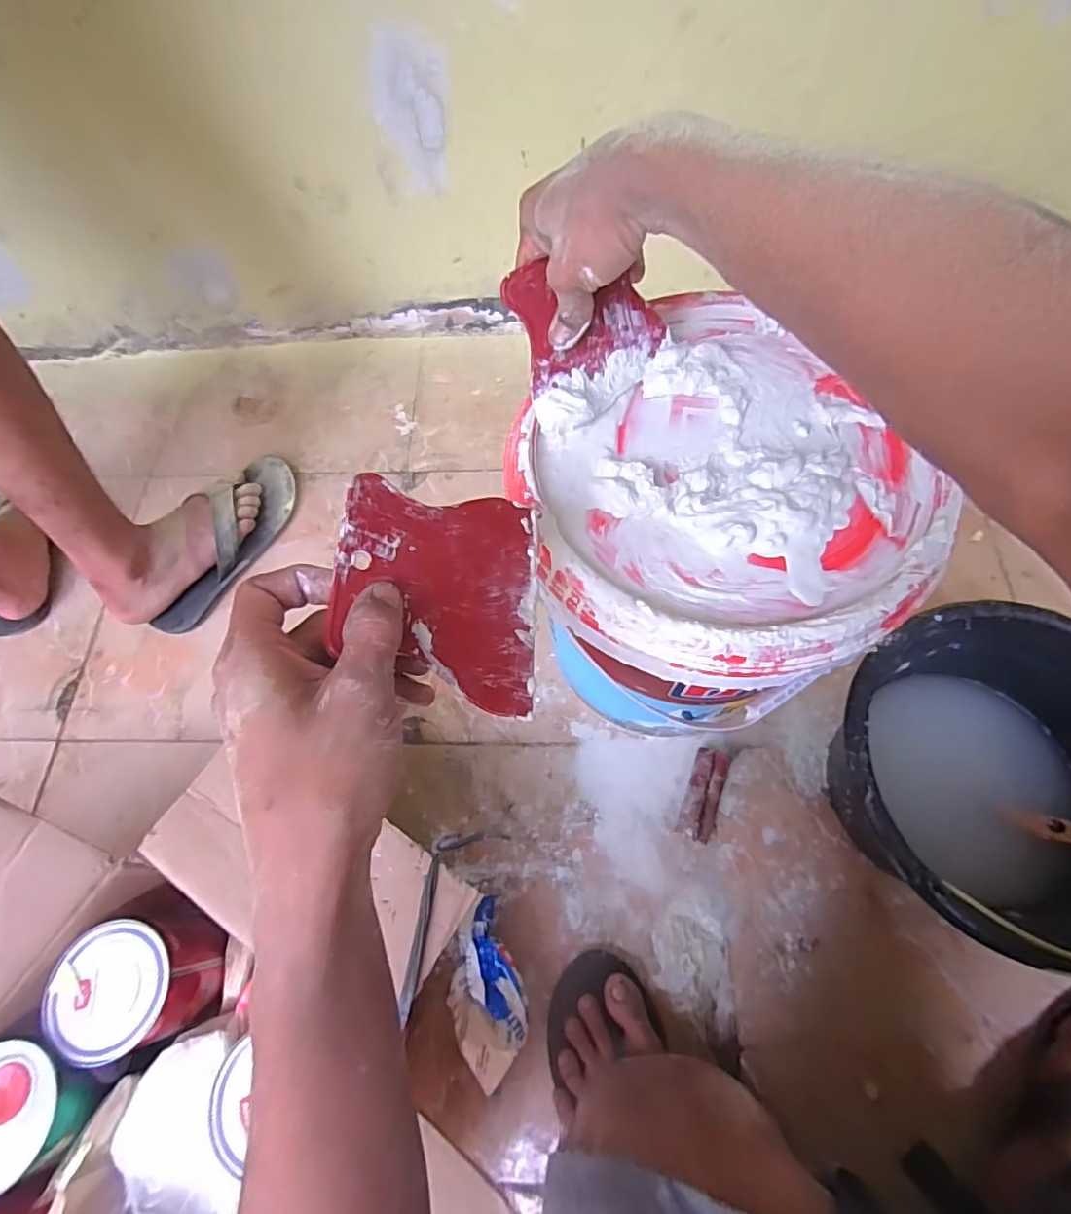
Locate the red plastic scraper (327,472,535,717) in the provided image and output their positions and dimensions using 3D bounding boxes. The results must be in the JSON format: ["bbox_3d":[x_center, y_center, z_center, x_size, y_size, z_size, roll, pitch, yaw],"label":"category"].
[{"bbox_3d":[-0.047,-0.011,0.298,0.108,0.004,0.119,13,67,-31],"label":"red plastic scraper"}]

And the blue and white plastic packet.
[{"bbox_3d":[-0.048,0.375,0.566,0.068,0.065,0.145,-21,68,-6],"label":"blue and white plastic packet"}]

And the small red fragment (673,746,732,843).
[{"bbox_3d":[0.184,0.206,0.632,0.038,0.032,0.095,20,70,11],"label":"small red fragment"}]

